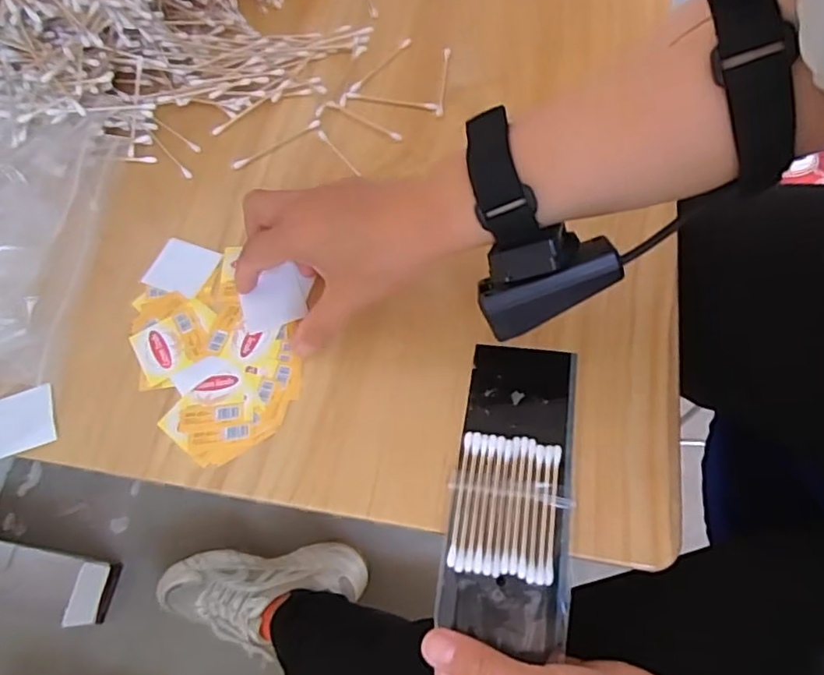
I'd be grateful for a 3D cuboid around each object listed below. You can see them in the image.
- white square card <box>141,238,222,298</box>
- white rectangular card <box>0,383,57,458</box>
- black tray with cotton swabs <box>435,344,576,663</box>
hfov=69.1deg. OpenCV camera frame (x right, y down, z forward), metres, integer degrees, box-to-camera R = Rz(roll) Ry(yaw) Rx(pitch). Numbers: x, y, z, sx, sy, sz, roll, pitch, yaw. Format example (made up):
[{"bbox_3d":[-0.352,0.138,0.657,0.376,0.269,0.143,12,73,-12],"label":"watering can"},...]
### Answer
[{"bbox_3d":[-0.155,-0.048,0.404,0.042,0.004,0.037,20,65,10],"label":"white square card"},{"bbox_3d":[-0.240,0.050,0.360,0.043,0.004,0.037,-21,65,-6],"label":"white rectangular card"},{"bbox_3d":[0.055,0.078,0.325,0.064,0.011,0.160,8,64,4],"label":"black tray with cotton swabs"}]

